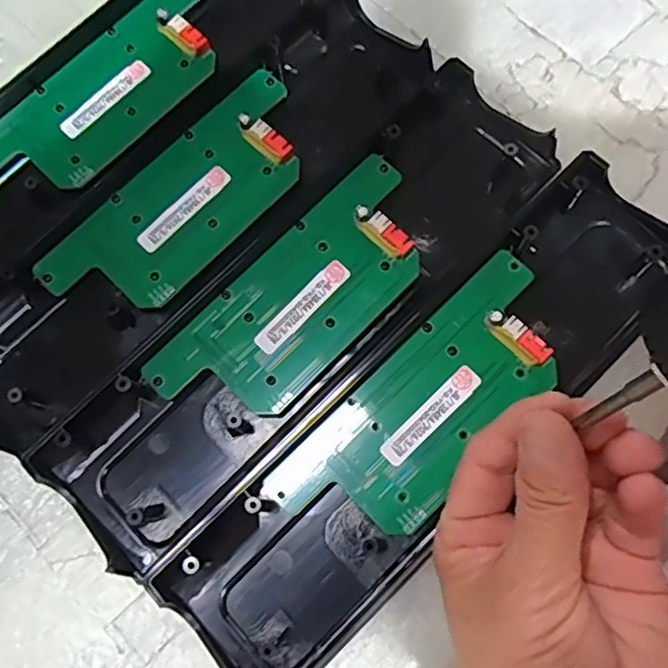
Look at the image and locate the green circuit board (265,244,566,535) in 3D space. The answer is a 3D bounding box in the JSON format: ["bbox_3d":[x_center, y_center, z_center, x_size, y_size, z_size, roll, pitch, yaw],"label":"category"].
[{"bbox_3d":[0.039,0.029,0.247,0.135,0.006,0.052,-43,78,-8],"label":"green circuit board"}]

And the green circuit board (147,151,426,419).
[{"bbox_3d":[-0.012,-0.016,0.258,0.053,0.009,0.133,44,82,12],"label":"green circuit board"}]

